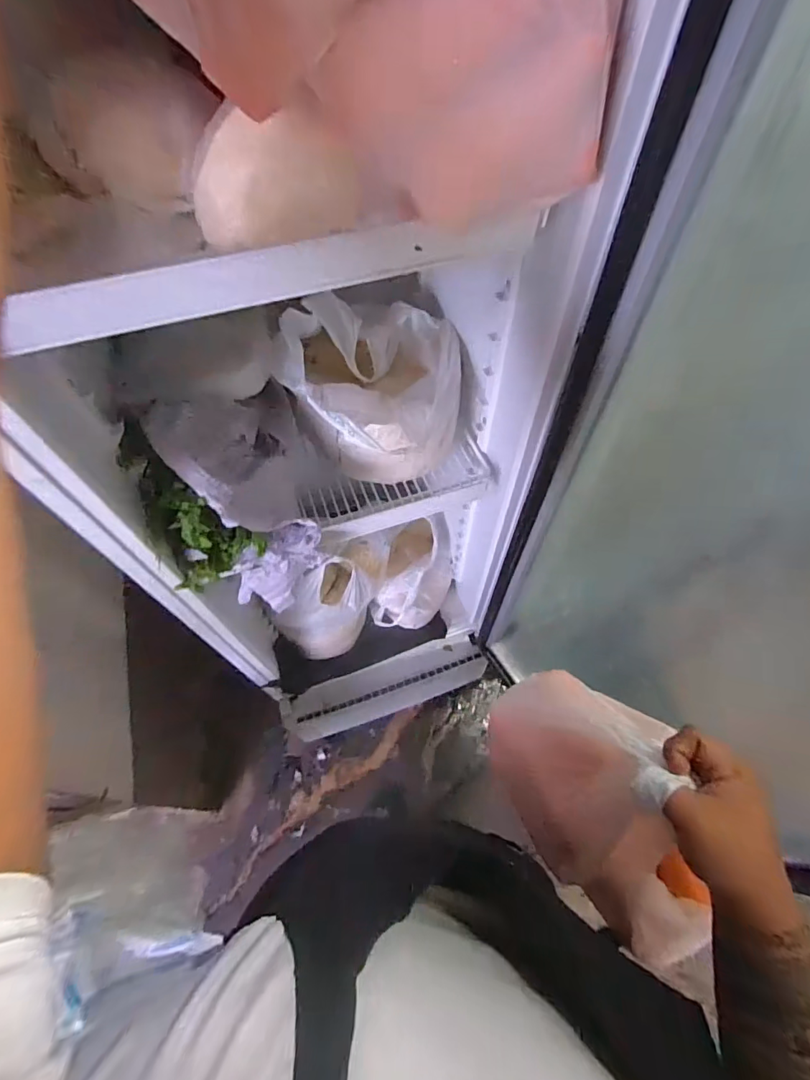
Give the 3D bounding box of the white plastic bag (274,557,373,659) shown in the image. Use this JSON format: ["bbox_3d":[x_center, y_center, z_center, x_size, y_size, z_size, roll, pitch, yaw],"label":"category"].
[{"bbox_3d":[-0.160,0.137,0.948,0.113,0.262,0.165,34,65,22],"label":"white plastic bag"}]

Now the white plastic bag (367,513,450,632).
[{"bbox_3d":[0.024,0.065,1.051,0.149,0.162,0.239,13,59,11],"label":"white plastic bag"}]

